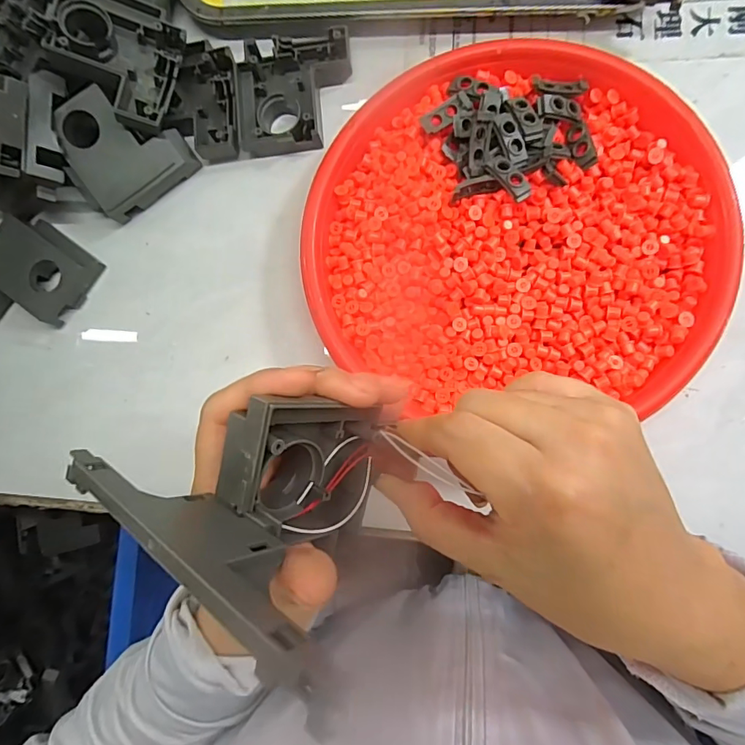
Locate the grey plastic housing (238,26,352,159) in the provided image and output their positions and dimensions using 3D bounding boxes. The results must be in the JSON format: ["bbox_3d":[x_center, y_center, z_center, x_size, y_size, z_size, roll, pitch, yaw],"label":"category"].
[{"bbox_3d":[-0.056,-0.196,0.330,0.078,0.019,0.081,1,86,8],"label":"grey plastic housing"}]

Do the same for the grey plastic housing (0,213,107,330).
[{"bbox_3d":[-0.251,-0.069,0.342,0.075,0.031,0.078,32,90,9],"label":"grey plastic housing"}]

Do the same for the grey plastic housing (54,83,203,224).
[{"bbox_3d":[-0.175,-0.158,0.326,0.072,0.021,0.074,-33,105,2],"label":"grey plastic housing"}]

